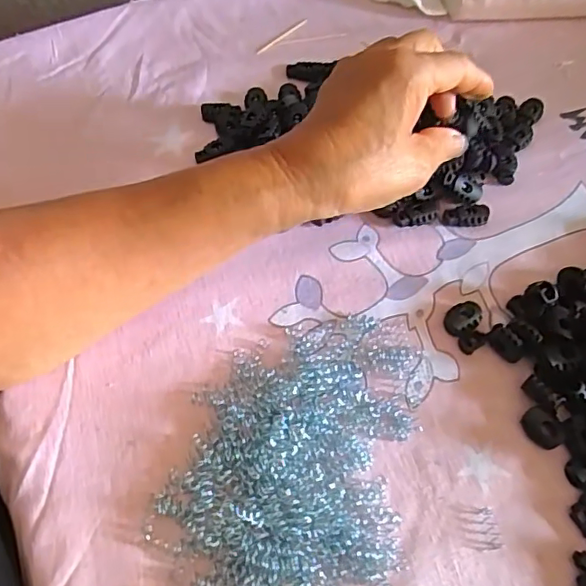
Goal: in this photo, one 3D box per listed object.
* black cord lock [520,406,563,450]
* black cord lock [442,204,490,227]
[{"bbox_3d":[0.129,0.070,0.288,0.013,0.010,0.021,-29,63,-17],"label":"black cord lock"},{"bbox_3d":[0.112,-0.049,0.361,0.031,0.007,0.014,-9,59,-6],"label":"black cord lock"}]

